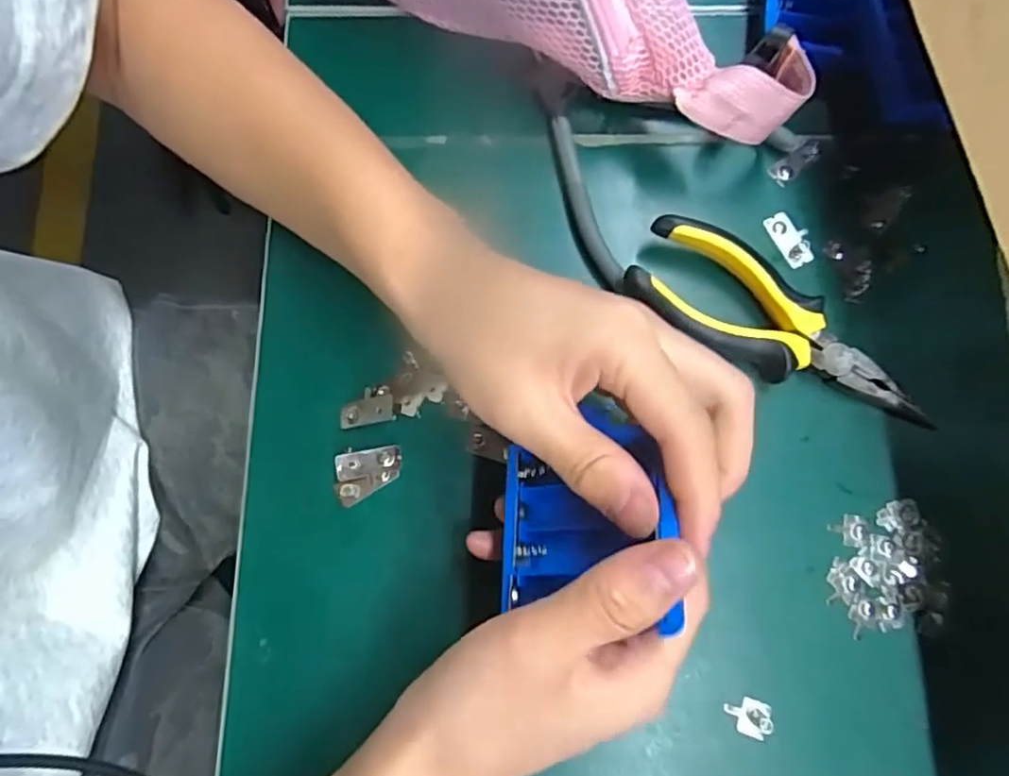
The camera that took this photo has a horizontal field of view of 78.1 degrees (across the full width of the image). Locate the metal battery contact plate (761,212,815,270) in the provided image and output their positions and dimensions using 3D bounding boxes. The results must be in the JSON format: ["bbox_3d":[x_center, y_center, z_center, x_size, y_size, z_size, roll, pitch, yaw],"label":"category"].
[{"bbox_3d":[0.144,-0.075,0.313,0.015,0.006,0.029,-29,80,-5],"label":"metal battery contact plate"}]

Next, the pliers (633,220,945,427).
[{"bbox_3d":[0.129,-0.025,0.293,0.149,0.024,0.049,31,80,6],"label":"pliers"}]

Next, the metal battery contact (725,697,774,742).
[{"bbox_3d":[0.105,0.142,0.267,0.020,0.004,0.015,16,79,4],"label":"metal battery contact"}]

